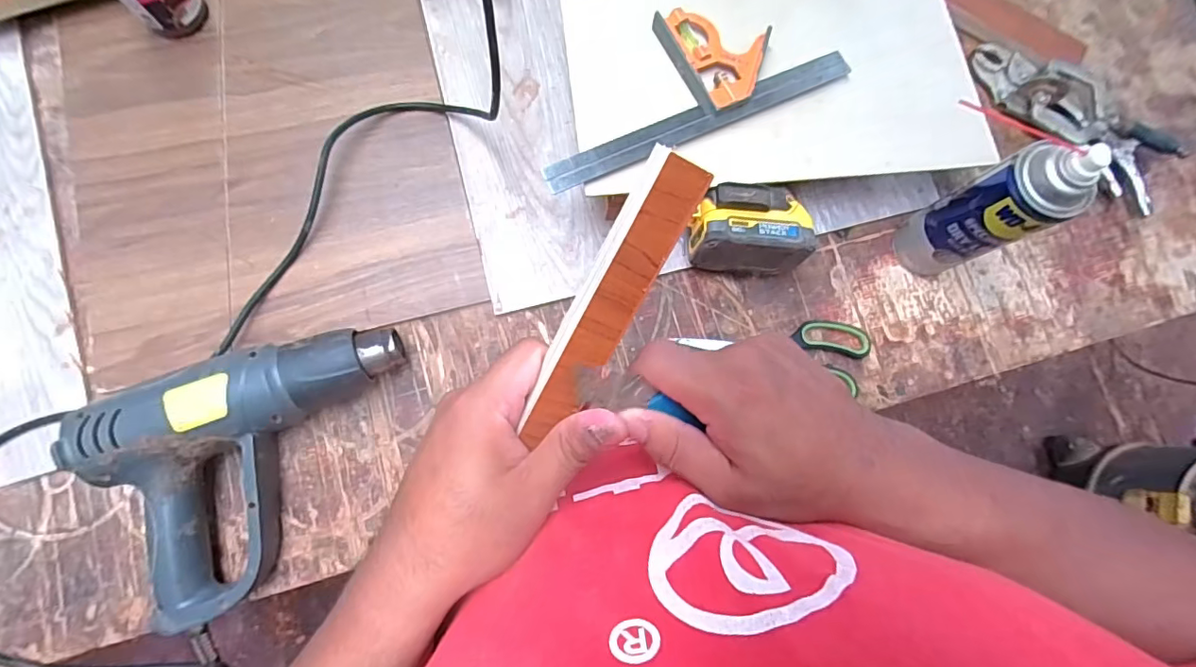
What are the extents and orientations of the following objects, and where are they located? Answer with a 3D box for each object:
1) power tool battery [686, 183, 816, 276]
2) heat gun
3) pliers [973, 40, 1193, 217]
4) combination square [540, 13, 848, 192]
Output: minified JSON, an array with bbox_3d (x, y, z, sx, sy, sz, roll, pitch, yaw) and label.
[{"bbox_3d":[0.136,-0.093,0.477,0.101,0.054,0.065,-3,80,-3],"label":"power tool battery"},{"bbox_3d":[-0.276,0.105,0.451,0.258,0.075,0.188,-27,84,-7],"label":"heat gun"},{"bbox_3d":[0.524,-0.244,0.580,0.244,0.030,0.101,39,81,2],"label":"pliers"},{"bbox_3d":[0.072,-0.228,0.474,0.294,0.026,0.117,-26,82,-7],"label":"combination square"}]

